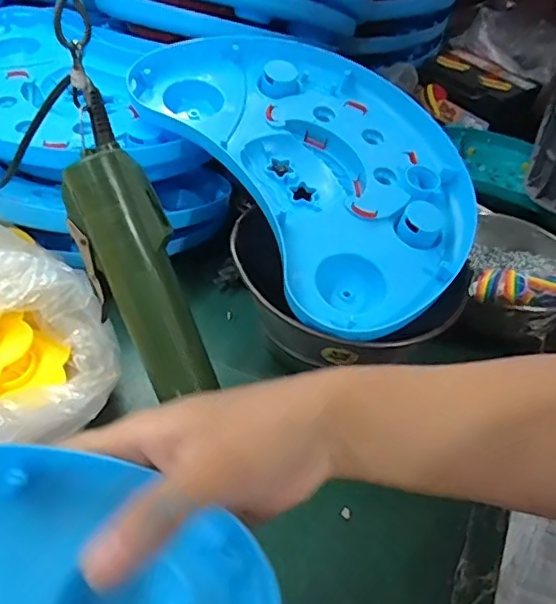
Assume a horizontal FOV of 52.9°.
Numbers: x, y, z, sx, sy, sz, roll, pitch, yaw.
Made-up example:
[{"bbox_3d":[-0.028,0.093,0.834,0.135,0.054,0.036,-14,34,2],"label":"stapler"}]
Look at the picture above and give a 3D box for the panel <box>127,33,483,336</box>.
[{"bbox_3d":[0.039,-0.132,0.498,0.222,0.045,0.347,-27,68,-19],"label":"panel"}]

